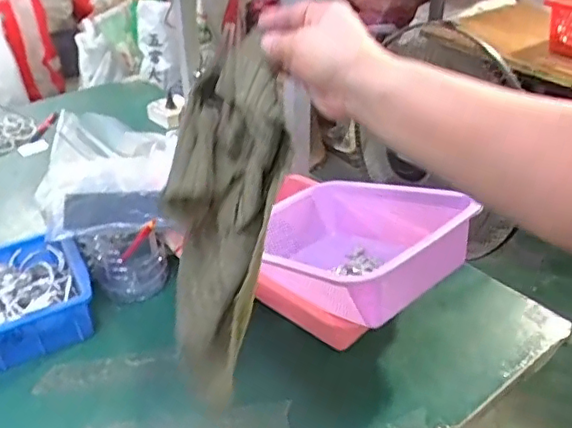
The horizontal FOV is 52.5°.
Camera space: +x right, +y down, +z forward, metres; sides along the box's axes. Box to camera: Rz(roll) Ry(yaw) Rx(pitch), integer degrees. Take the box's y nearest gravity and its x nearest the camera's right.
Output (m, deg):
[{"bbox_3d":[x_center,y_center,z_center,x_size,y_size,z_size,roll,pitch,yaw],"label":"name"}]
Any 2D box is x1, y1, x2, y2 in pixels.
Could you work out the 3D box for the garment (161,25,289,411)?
[{"bbox_3d":[-0.053,0.011,0.479,0.097,0.297,0.070,11,12,13],"label":"garment"}]

